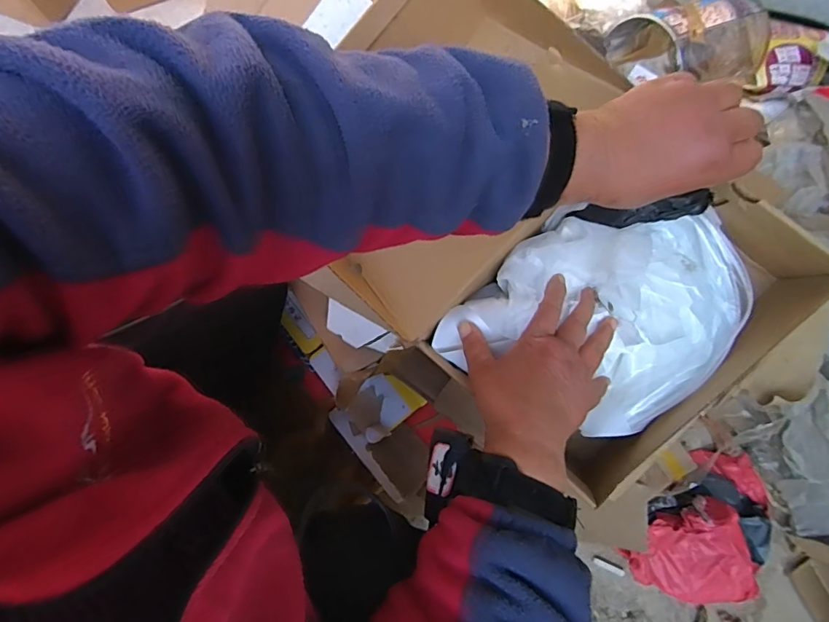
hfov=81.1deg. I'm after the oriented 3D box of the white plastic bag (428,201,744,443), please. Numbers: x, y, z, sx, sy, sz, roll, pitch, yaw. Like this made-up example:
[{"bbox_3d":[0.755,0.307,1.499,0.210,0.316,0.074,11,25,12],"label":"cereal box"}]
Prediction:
[{"bbox_3d":[0.168,0.009,0.439,0.236,0.110,0.189,-40,75,-10],"label":"white plastic bag"}]

